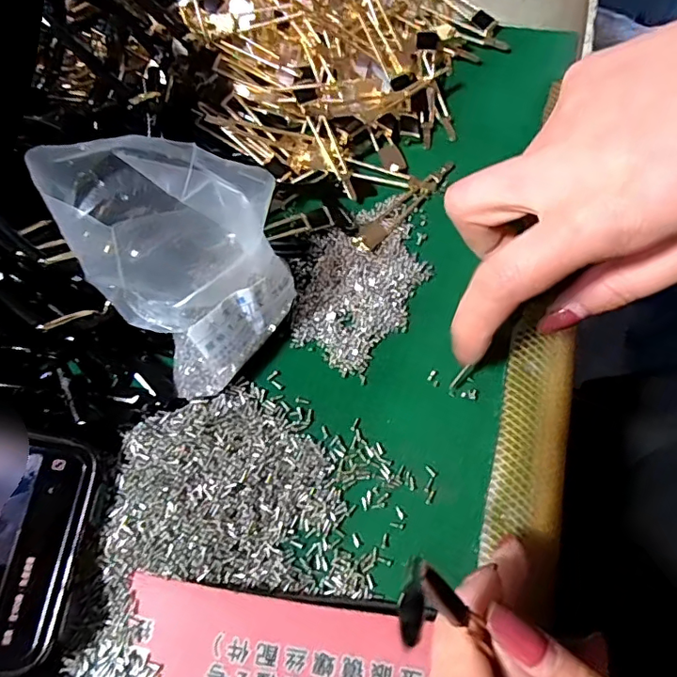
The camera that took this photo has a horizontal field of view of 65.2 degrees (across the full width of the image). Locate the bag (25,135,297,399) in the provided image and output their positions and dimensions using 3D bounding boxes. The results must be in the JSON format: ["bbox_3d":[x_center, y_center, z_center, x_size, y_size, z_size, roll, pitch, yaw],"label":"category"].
[{"bbox_3d":[-0.057,-0.032,0.210,0.072,0.068,0.079,-36,74,-11],"label":"bag"}]

